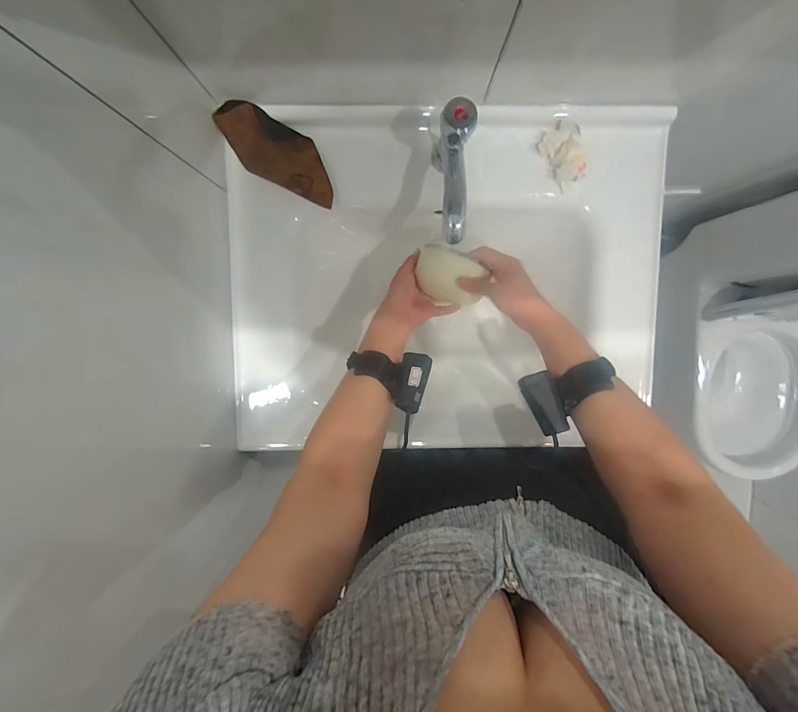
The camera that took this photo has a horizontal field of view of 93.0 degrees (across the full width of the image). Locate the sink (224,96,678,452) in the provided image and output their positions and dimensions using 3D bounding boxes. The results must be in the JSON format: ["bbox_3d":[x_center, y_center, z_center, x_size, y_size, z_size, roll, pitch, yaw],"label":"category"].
[{"bbox_3d":[0.065,-0.102,0.583,0.595,0.137,0.464,0,95,0],"label":"sink"}]

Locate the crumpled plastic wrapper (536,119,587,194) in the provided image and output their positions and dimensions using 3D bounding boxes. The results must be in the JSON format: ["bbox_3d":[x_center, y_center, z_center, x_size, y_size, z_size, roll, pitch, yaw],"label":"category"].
[{"bbox_3d":[0.222,-0.274,0.508,0.049,0.019,0.080,-35,95,3],"label":"crumpled plastic wrapper"}]

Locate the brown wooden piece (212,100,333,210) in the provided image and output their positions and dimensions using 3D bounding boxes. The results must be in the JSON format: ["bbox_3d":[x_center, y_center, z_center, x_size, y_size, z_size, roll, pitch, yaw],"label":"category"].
[{"bbox_3d":[-0.159,-0.268,0.501,0.171,0.016,0.071,30,103,-2],"label":"brown wooden piece"}]

